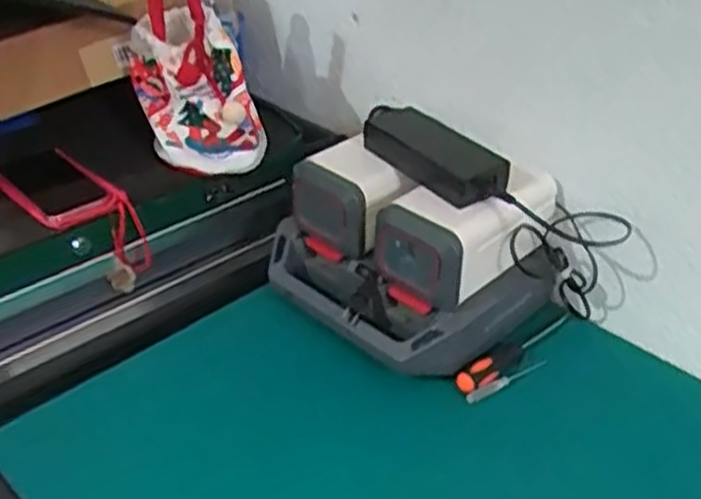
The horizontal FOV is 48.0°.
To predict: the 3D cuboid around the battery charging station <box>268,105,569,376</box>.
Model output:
[{"bbox_3d":[0.079,-0.020,0.876,0.249,0.166,0.256,-23,41,-32],"label":"battery charging station"}]

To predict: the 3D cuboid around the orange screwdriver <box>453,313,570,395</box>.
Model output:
[{"bbox_3d":[0.183,0.107,0.850,0.180,0.021,0.023,-24,41,-33],"label":"orange screwdriver"}]

